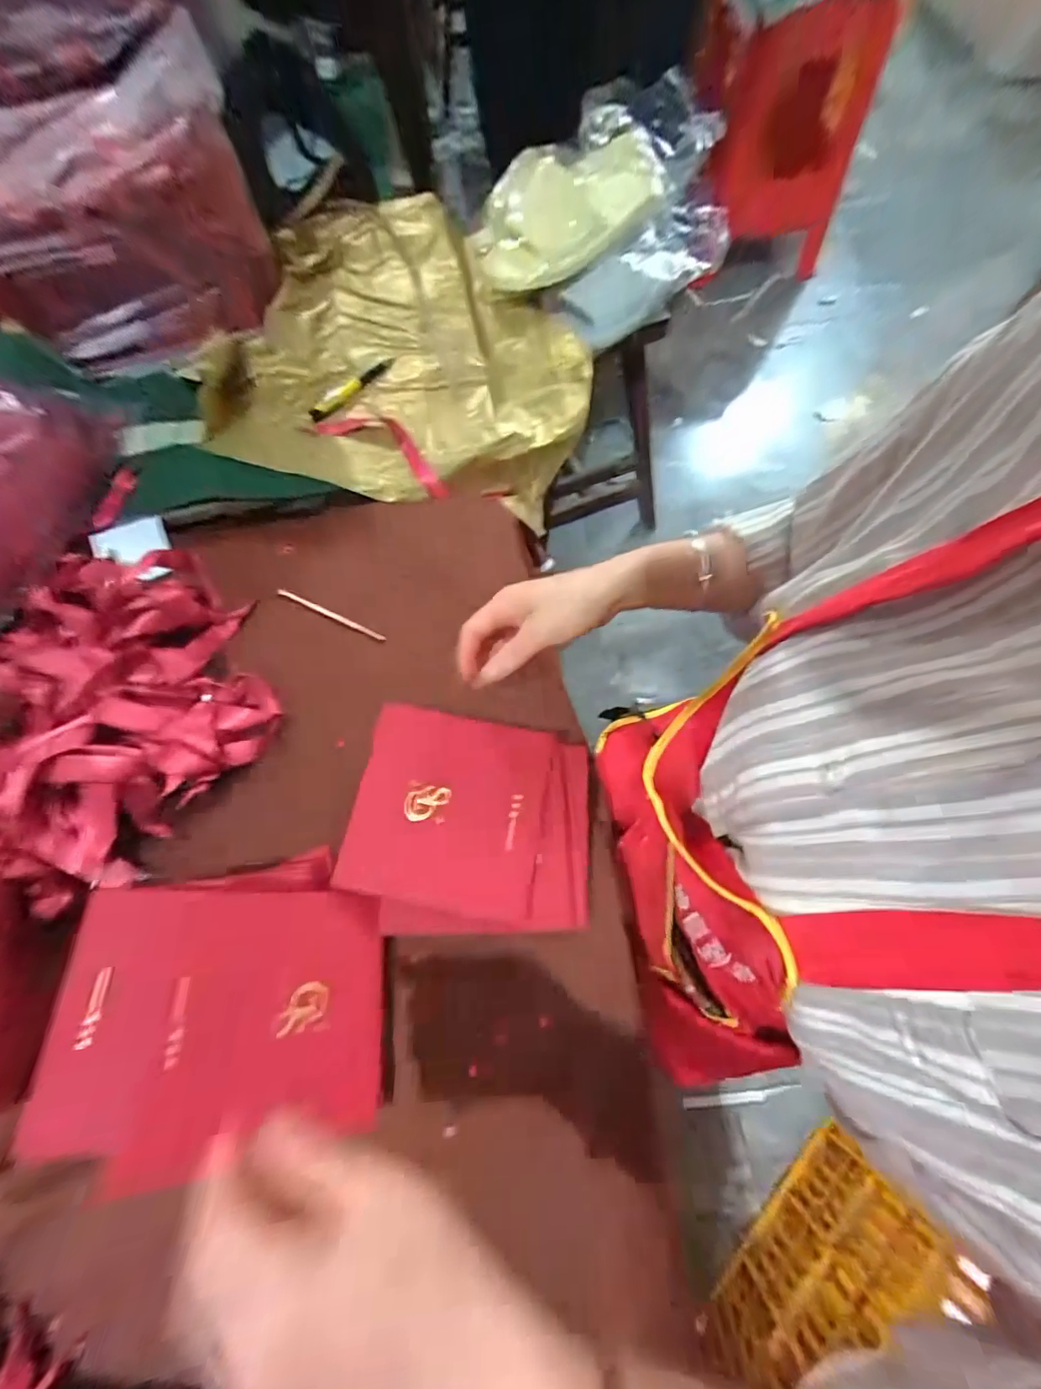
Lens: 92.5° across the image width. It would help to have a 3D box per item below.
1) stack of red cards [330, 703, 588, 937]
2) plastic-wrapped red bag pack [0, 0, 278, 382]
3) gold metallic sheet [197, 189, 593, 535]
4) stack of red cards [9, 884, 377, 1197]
[{"bbox_3d":[-0.036,0.099,0.386,0.179,0.027,0.159,10,72,-3],"label":"stack of red cards"},{"bbox_3d":[-0.408,-0.477,0.510,0.270,0.205,0.143,-10,69,-2],"label":"plastic-wrapped red bag pack"},{"bbox_3d":[-0.119,-0.417,0.631,0.405,0.116,0.449,8,70,5],"label":"gold metallic sheet"},{"bbox_3d":[-0.190,0.204,0.314,0.196,0.027,0.151,3,62,-8],"label":"stack of red cards"}]

